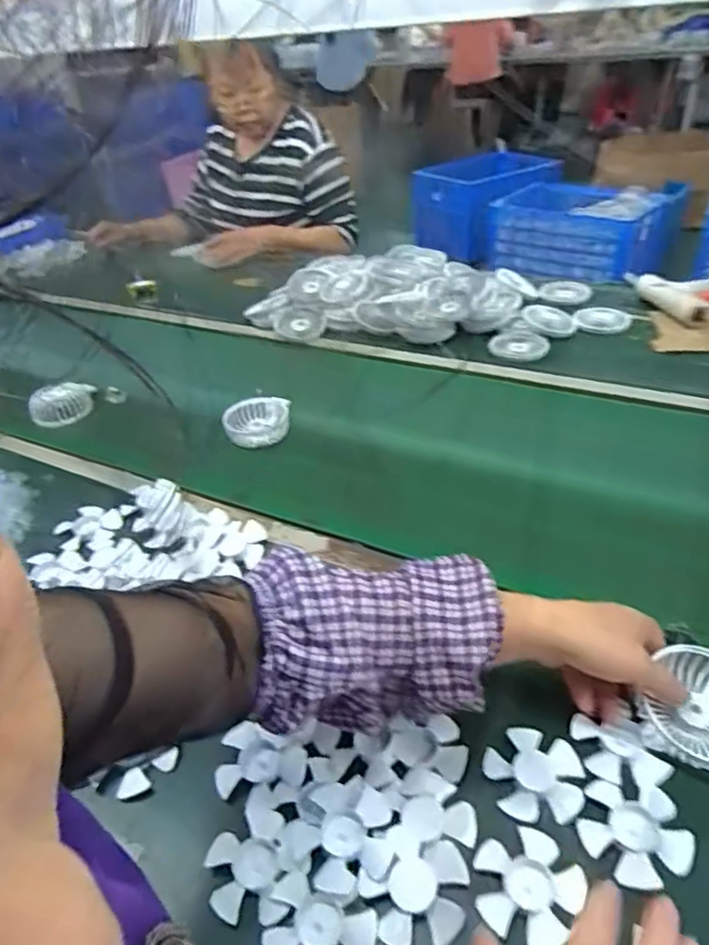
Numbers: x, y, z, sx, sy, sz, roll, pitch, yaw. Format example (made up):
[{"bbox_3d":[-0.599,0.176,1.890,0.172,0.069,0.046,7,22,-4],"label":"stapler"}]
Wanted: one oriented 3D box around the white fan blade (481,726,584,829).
[{"bbox_3d":[0.133,0.224,0.489,0.071,0.009,0.066,7,38,17],"label":"white fan blade"}]

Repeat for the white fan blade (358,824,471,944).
[{"bbox_3d":[0.039,0.276,0.435,0.068,0.023,0.062,7,38,16],"label":"white fan blade"}]

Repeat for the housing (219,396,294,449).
[{"bbox_3d":[-0.137,-0.068,0.920,0.092,0.023,0.086,1,56,-1],"label":"housing"}]

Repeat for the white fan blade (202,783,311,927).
[{"bbox_3d":[-0.068,0.270,0.456,0.068,0.015,0.076,21,44,32],"label":"white fan blade"}]

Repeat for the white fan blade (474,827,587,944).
[{"bbox_3d":[0.112,0.271,0.434,0.063,0.008,0.068,27,47,37],"label":"white fan blade"}]

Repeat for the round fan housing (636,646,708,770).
[{"bbox_3d":[0.274,0.180,0.508,0.081,0.038,0.092,23,45,33],"label":"round fan housing"}]

